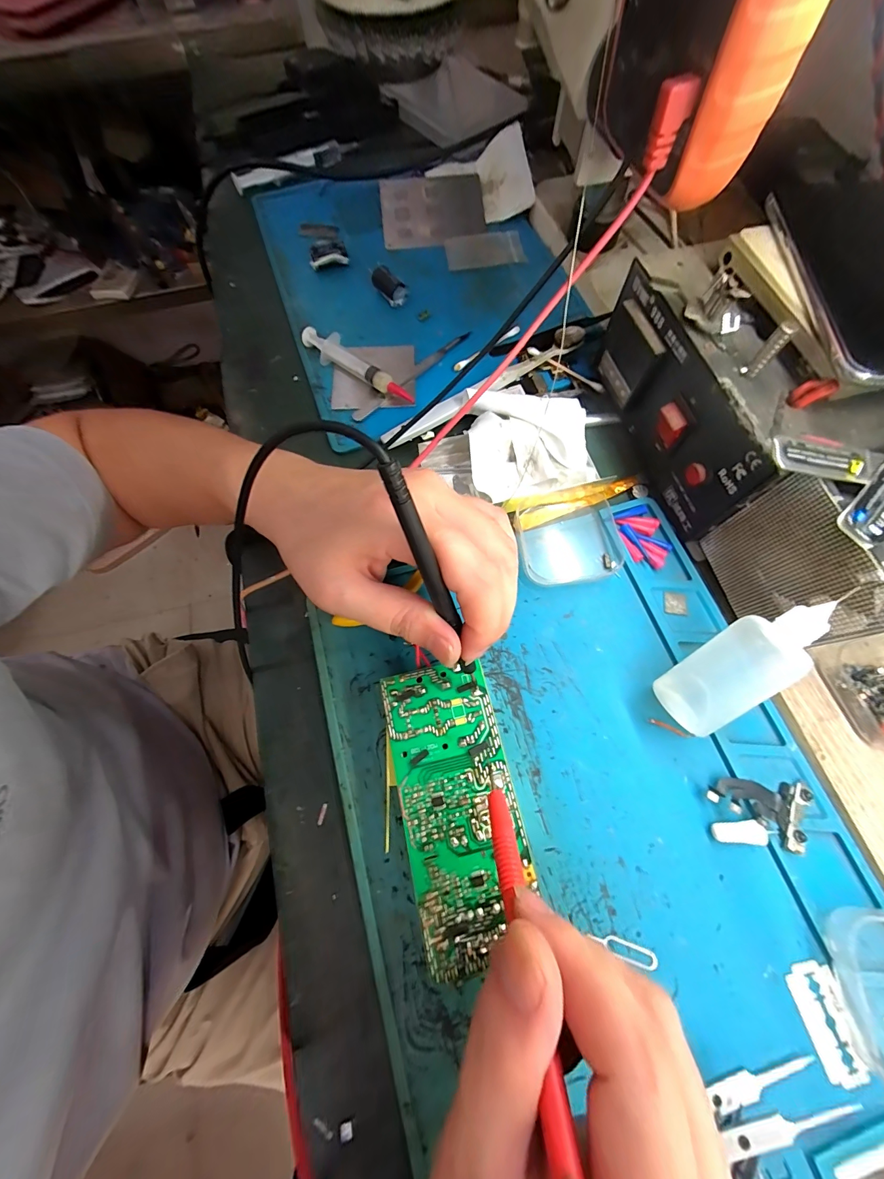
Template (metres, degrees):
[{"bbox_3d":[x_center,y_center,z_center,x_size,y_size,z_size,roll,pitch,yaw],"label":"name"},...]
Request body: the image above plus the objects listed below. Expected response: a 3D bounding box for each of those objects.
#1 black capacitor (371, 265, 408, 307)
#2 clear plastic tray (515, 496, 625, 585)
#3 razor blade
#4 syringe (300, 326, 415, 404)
[{"bbox_3d":[-0.049,-0.269,0.342,0.021,0.017,0.033,-44,88,-13],"label":"black capacitor"},{"bbox_3d":[0.086,-0.034,0.262,0.066,0.009,0.061,-8,70,-2],"label":"clear plastic tray"},{"bbox_3d":[0.176,0.197,0.176,0.022,0.004,0.041,-7,66,-6],"label":"razor blade"},{"bbox_3d":[-0.069,-0.178,0.310,0.106,0.019,0.020,38,75,14],"label":"syringe"}]

